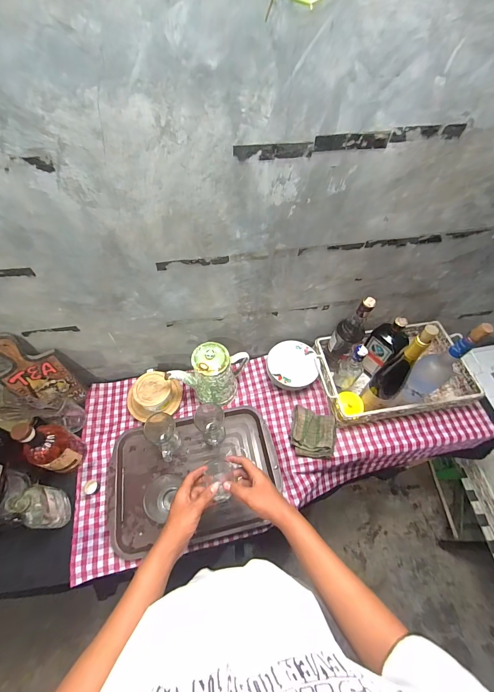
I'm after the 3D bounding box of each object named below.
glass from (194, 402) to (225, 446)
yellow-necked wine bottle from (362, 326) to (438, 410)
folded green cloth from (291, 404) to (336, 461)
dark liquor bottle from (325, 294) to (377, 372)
[{"bbox_3d":[-0.097,0.214,0.779,0.080,0.107,0.085,-8,58,-7],"label":"glass"},{"bbox_3d":[0.354,0.061,0.666,0.074,0.313,0.070,-36,65,-22],"label":"yellow-necked wine bottle"},{"bbox_3d":[0.177,0.236,0.774,0.116,0.056,0.126,13,58,6],"label":"folded green cloth"},{"bbox_3d":[0.265,-0.015,0.766,0.077,0.283,0.073,1,58,-1],"label":"dark liquor bottle"}]

